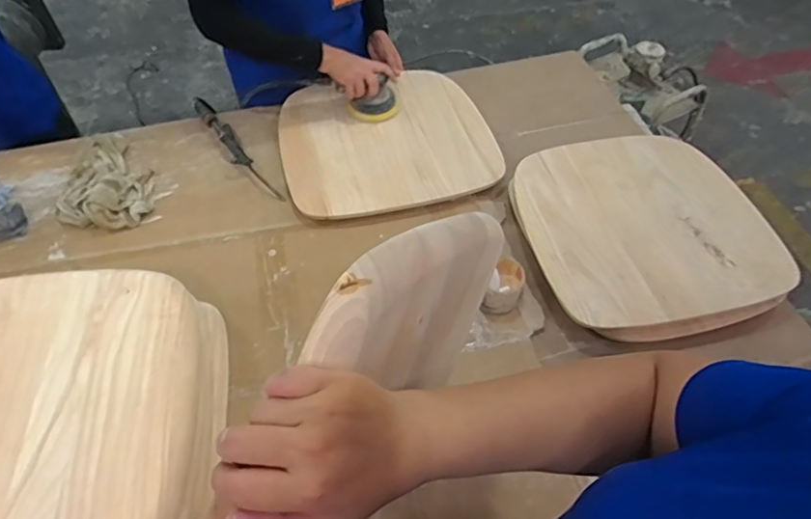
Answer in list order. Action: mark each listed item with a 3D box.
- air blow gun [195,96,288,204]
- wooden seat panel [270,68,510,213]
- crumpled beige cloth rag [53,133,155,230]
[{"bbox_3d":[-0.365,-0.247,1.118,0.043,0.050,0.384,-29,57,-21],"label":"air blow gun"},{"bbox_3d":[-0.041,-0.255,1.115,0.425,0.029,0.367,-13,57,-9],"label":"wooden seat panel"},{"bbox_3d":[-0.585,-0.163,1.061,0.182,0.041,0.261,-5,51,-4],"label":"crumpled beige cloth rag"}]

